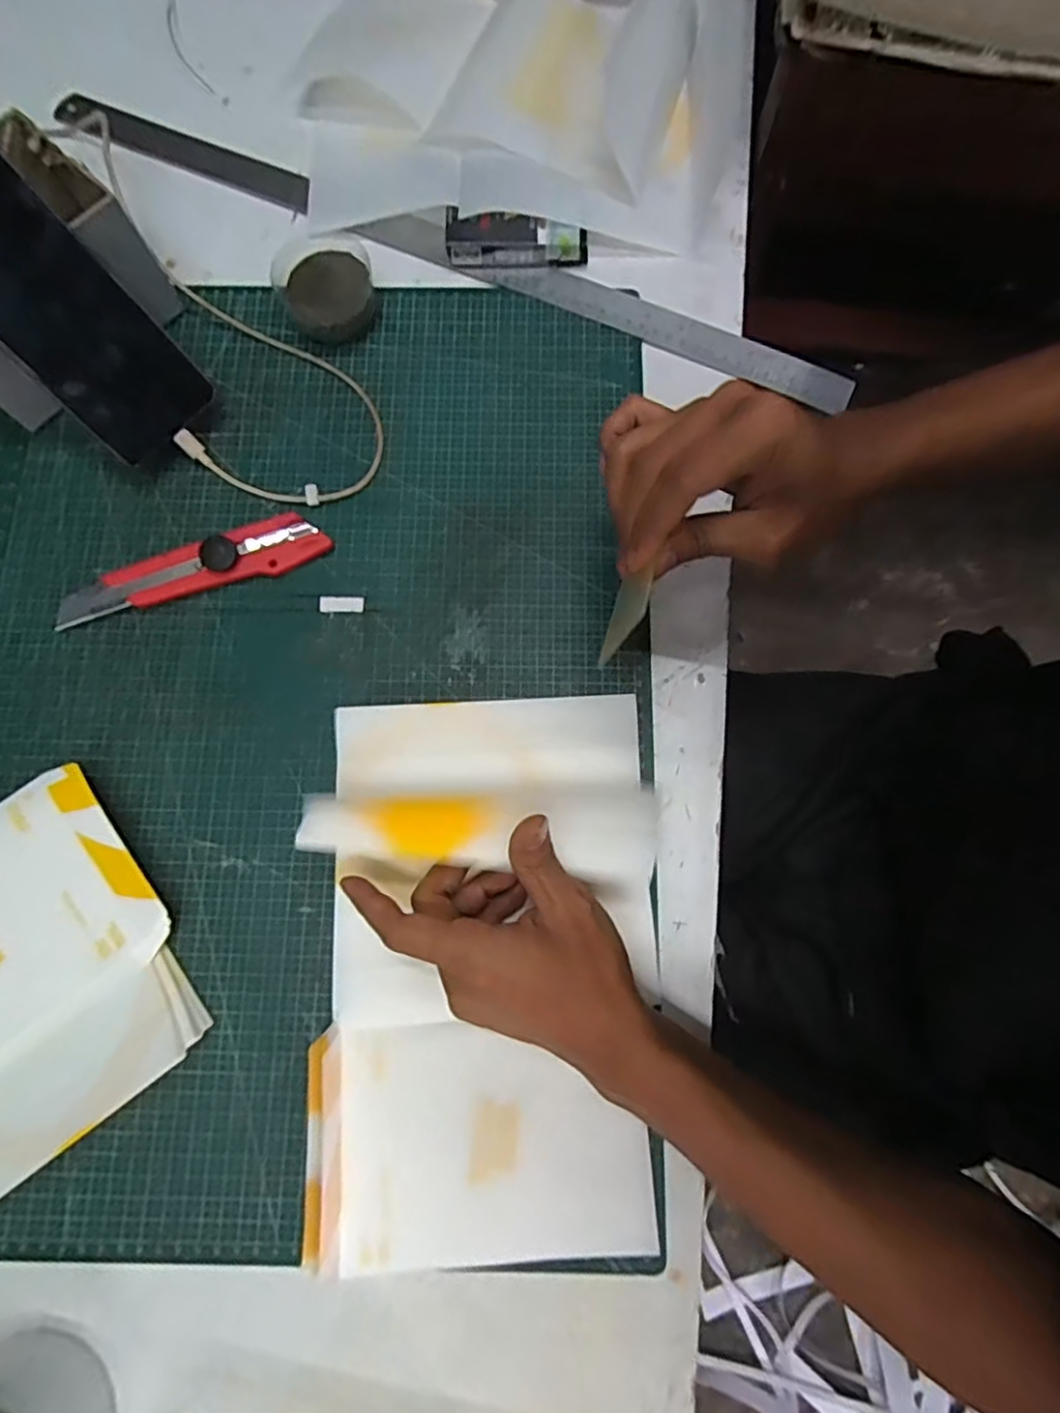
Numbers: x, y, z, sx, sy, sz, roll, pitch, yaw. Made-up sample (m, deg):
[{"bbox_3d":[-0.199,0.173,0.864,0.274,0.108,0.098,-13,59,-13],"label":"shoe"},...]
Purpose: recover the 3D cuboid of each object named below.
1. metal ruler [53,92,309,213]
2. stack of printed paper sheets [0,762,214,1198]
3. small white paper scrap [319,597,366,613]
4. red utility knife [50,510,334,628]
[{"bbox_3d":[-0.261,-0.420,0.482,0.219,0.005,0.035,24,77,7],"label":"metal ruler"},{"bbox_3d":[-0.286,0.155,0.338,0.198,0.021,0.173,-36,79,-7],"label":"stack of printed paper sheets"},{"bbox_3d":[-0.118,-0.064,0.399,0.028,0.004,0.011,1,77,0],"label":"small white paper scrap"},{"bbox_3d":[-0.209,-0.084,0.393,0.166,0.017,0.032,-20,78,-4],"label":"red utility knife"}]

